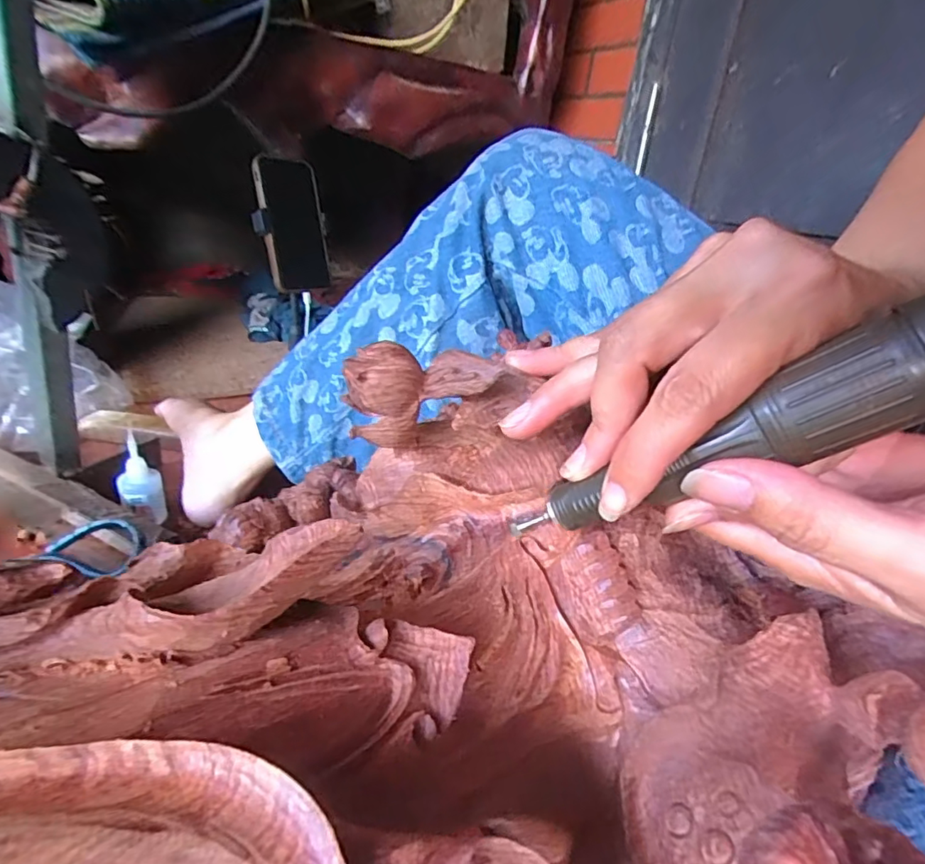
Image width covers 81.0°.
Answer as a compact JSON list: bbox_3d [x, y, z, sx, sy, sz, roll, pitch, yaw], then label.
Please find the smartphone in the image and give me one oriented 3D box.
[{"bbox_3d":[-0.208,-0.258,0.678,0.019,0.154,0.085,15,27,39],"label":"smartphone"}]

